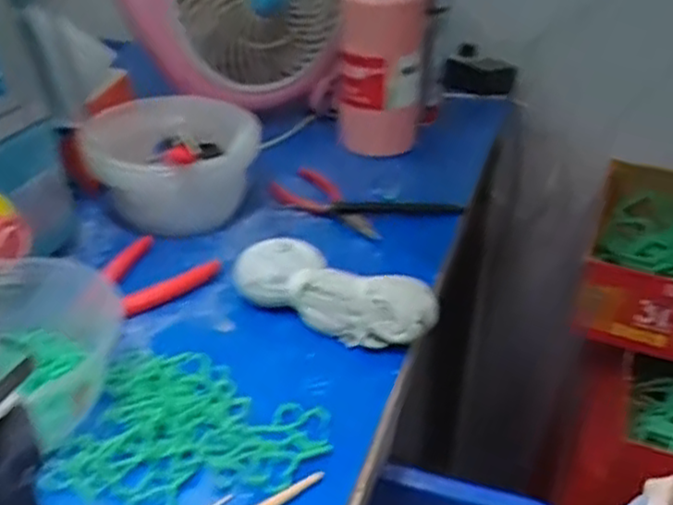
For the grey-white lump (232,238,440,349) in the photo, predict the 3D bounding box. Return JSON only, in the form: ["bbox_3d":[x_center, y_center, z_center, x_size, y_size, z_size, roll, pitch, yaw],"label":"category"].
[{"bbox_3d":[-0.003,0.026,0.478,0.140,0.040,0.052,17,35,23],"label":"grey-white lump"}]

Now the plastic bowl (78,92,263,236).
[{"bbox_3d":[-0.127,-0.066,0.573,0.104,0.086,0.105,12,33,17],"label":"plastic bowl"}]

